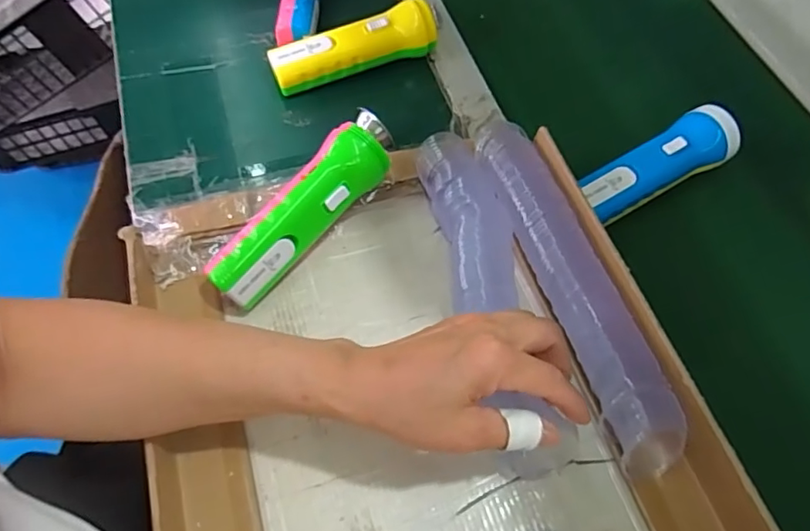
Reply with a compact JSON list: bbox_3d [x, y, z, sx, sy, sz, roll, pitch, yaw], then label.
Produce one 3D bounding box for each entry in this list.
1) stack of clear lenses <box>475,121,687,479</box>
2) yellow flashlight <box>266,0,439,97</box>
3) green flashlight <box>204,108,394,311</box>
[{"bbox_3d":[0.119,0.009,0.419,0.044,0.055,0.276,-15,61,-11],"label":"stack of clear lenses"},{"bbox_3d":[-0.043,-0.205,0.539,0.169,0.050,0.041,-19,62,-13],"label":"yellow flashlight"},{"bbox_3d":[-0.074,-0.041,0.427,0.044,0.053,0.170,39,79,18],"label":"green flashlight"}]

